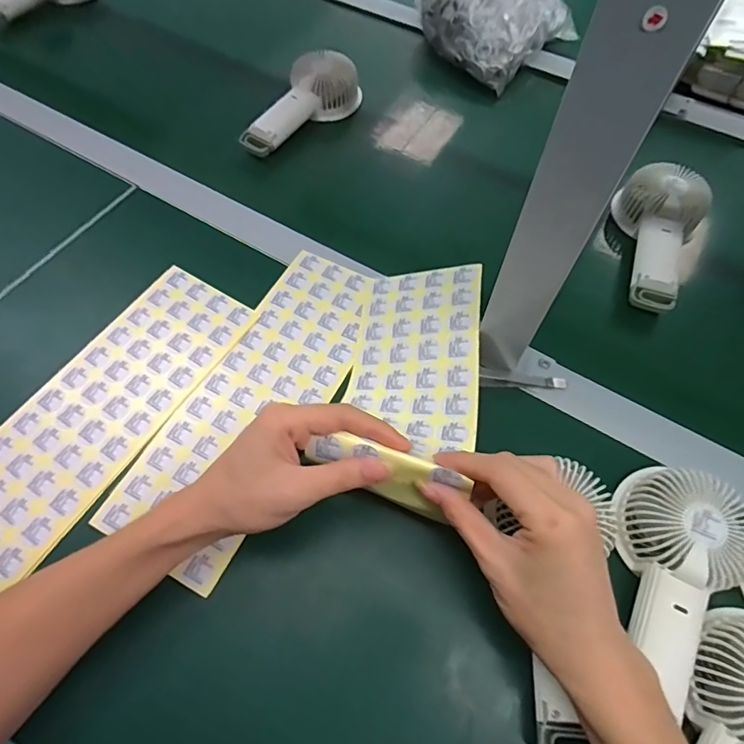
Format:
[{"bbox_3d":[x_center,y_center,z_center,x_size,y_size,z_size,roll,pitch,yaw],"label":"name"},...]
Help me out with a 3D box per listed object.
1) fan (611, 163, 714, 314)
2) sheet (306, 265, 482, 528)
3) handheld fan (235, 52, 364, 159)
[{"bbox_3d":[0.278,-0.138,0.480,0.085,0.047,0.157,25,65,13],"label":"fan"},{"bbox_3d":[0.031,-0.001,0.384,0.105,0.058,0.221,5,46,5],"label":"sheet"},{"bbox_3d":[-0.081,-0.319,0.569,0.084,0.055,0.177,22,64,12],"label":"handheld fan"}]

